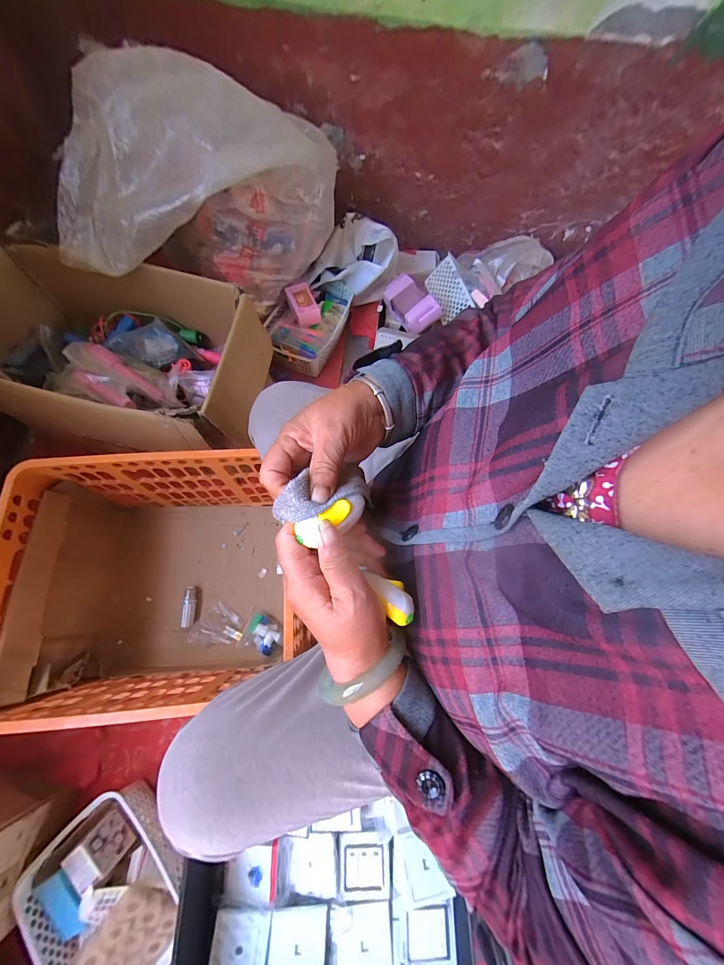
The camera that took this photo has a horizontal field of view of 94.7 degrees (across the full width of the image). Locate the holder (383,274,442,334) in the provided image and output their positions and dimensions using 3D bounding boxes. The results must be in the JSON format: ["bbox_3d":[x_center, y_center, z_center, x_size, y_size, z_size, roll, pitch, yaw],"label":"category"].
[{"bbox_3d":[0.127,-0.482,0.908,0.082,0.102,0.197,-23,58,-11],"label":"holder"}]

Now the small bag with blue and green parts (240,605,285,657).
[{"bbox_3d":[-0.210,0.323,0.716,0.095,0.039,0.073,20,71,4],"label":"small bag with blue and green parts"}]

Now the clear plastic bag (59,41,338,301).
[{"bbox_3d":[-0.340,-0.608,0.736,0.564,0.337,0.262,-18,72,-9],"label":"clear plastic bag"}]

